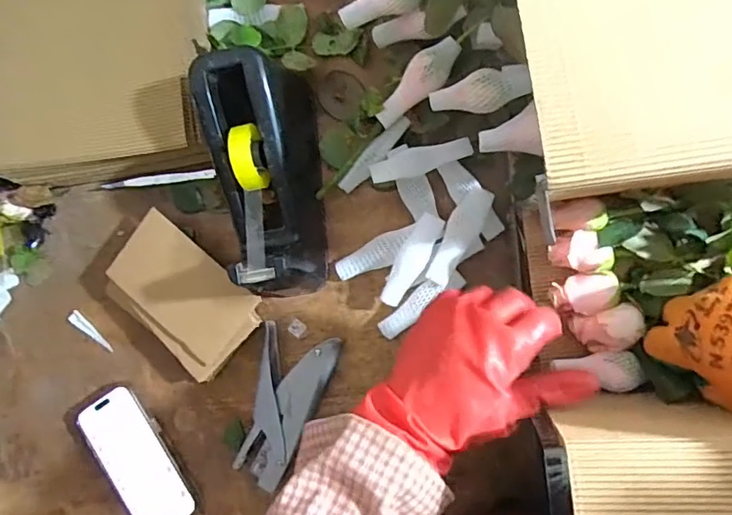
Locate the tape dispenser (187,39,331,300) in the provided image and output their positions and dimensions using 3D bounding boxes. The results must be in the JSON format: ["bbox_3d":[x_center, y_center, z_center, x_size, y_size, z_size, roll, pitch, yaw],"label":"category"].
[{"bbox_3d":[-0.079,-0.066,0.458,0.074,0.098,0.198,-9,90,10],"label":"tape dispenser"}]

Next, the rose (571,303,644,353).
[{"bbox_3d":[0.174,0.052,0.380,0.045,0.029,0.031,-19,88,10],"label":"rose"}]

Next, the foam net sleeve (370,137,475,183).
[{"bbox_3d":[0.047,-0.083,0.450,0.086,0.015,0.022,-15,89,10],"label":"foam net sleeve"}]

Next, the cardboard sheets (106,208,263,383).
[{"bbox_3d":[-0.175,0.038,0.512,0.147,0.043,0.101,39,97,7],"label":"cardboard sheets"}]

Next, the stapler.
[{"bbox_3d":[-0.075,0.143,0.504,0.069,0.030,0.145,14,93,9],"label":"stapler"}]

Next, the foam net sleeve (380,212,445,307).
[{"bbox_3d":[0.039,0.003,0.461,0.026,0.013,0.087,28,96,8],"label":"foam net sleeve"}]

